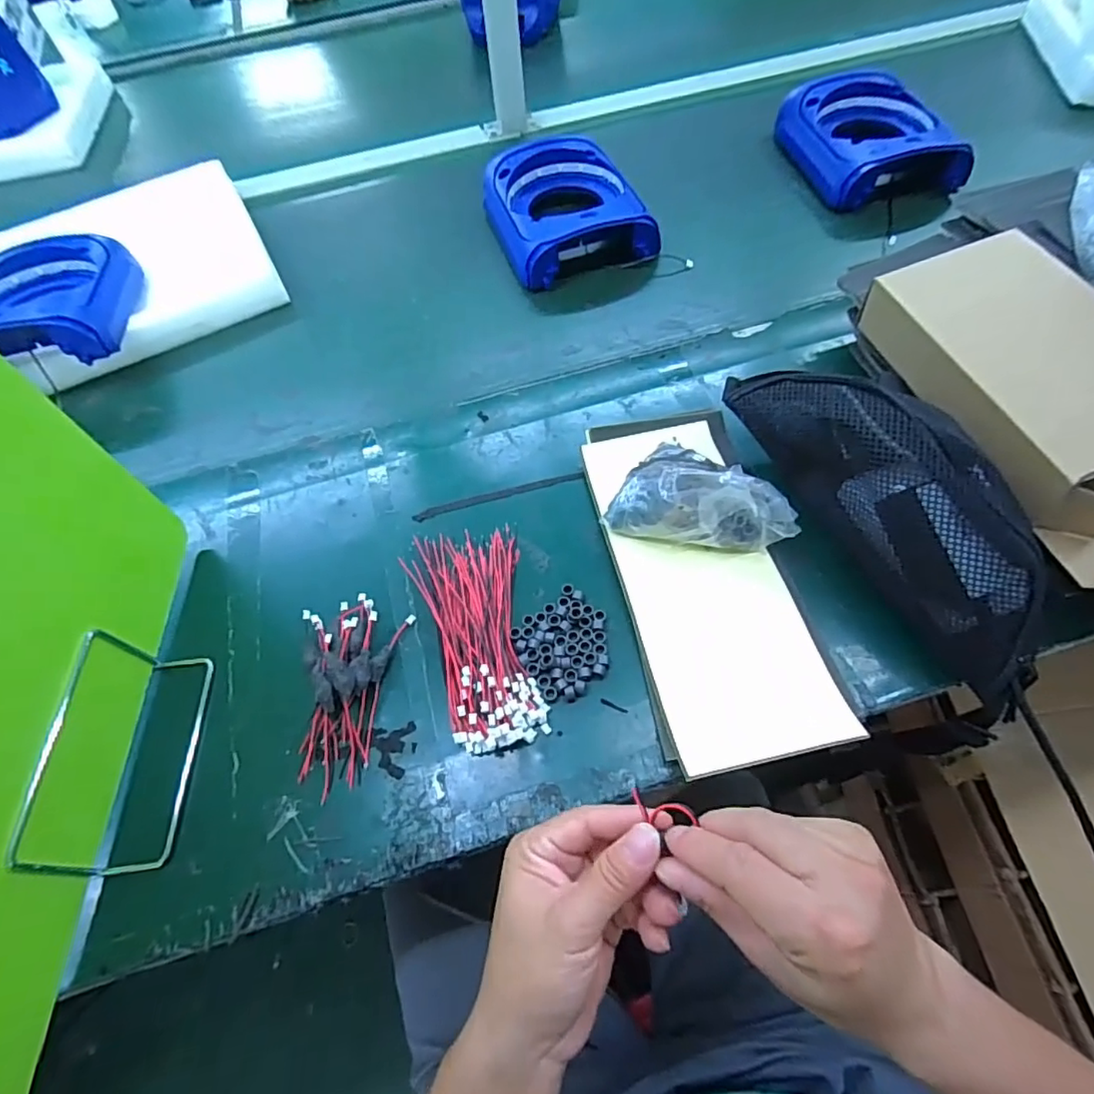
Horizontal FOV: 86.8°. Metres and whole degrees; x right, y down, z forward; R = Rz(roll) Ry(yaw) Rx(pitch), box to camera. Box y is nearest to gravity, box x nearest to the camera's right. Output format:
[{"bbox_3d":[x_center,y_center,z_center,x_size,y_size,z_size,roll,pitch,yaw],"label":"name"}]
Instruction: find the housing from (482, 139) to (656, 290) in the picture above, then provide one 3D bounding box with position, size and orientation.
[{"bbox_3d":[0.018,-0.415,0.704,0.163,0.057,0.201,-20,63,-8],"label":"housing"}]

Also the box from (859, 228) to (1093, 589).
[{"bbox_3d":[0.381,-0.117,0.435,0.139,0.073,0.291,-15,62,-6],"label":"box"}]

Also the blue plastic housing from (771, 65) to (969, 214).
[{"bbox_3d":[0.402,-0.518,0.738,0.155,0.074,0.217,-12,62,-4],"label":"blue plastic housing"}]

